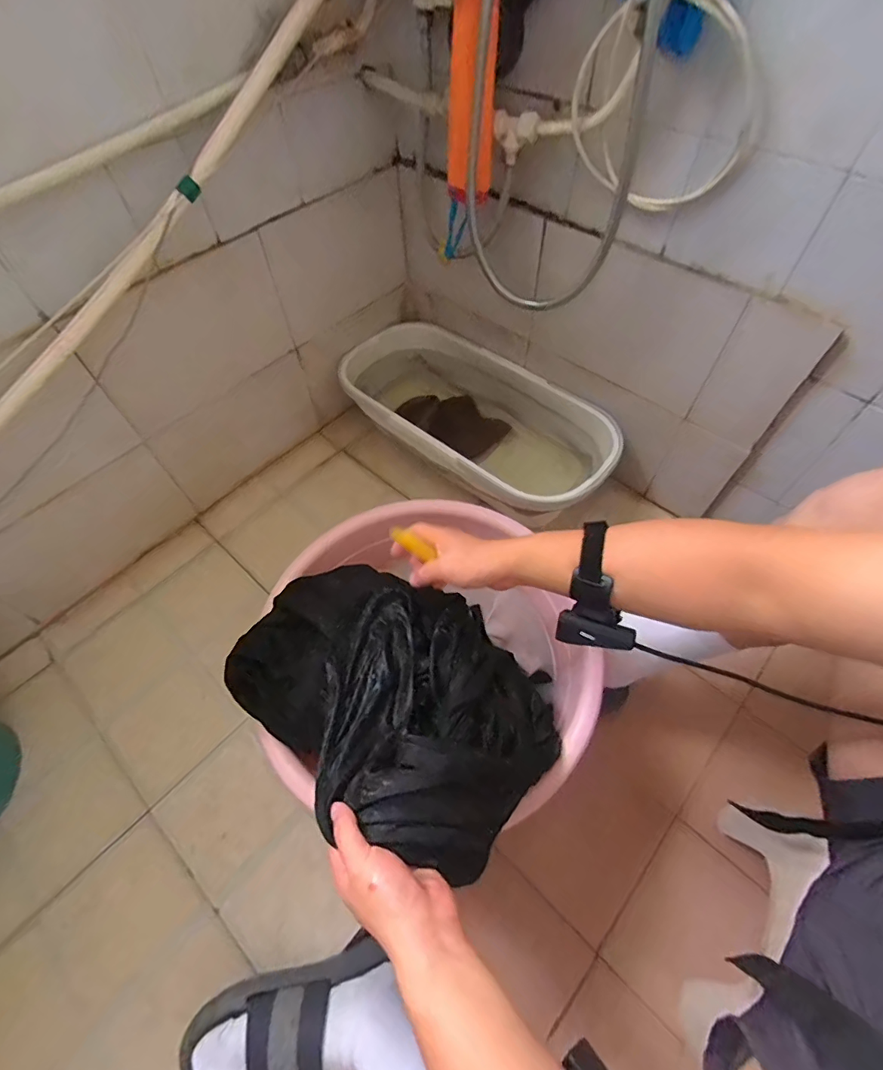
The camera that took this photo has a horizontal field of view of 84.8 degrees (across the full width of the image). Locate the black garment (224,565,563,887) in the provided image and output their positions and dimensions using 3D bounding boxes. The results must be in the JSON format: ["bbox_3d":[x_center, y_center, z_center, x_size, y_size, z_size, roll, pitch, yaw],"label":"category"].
[{"bbox_3d":[-0.054,0.149,0.496,0.329,0.095,0.229,35,64,23],"label":"black garment"}]

